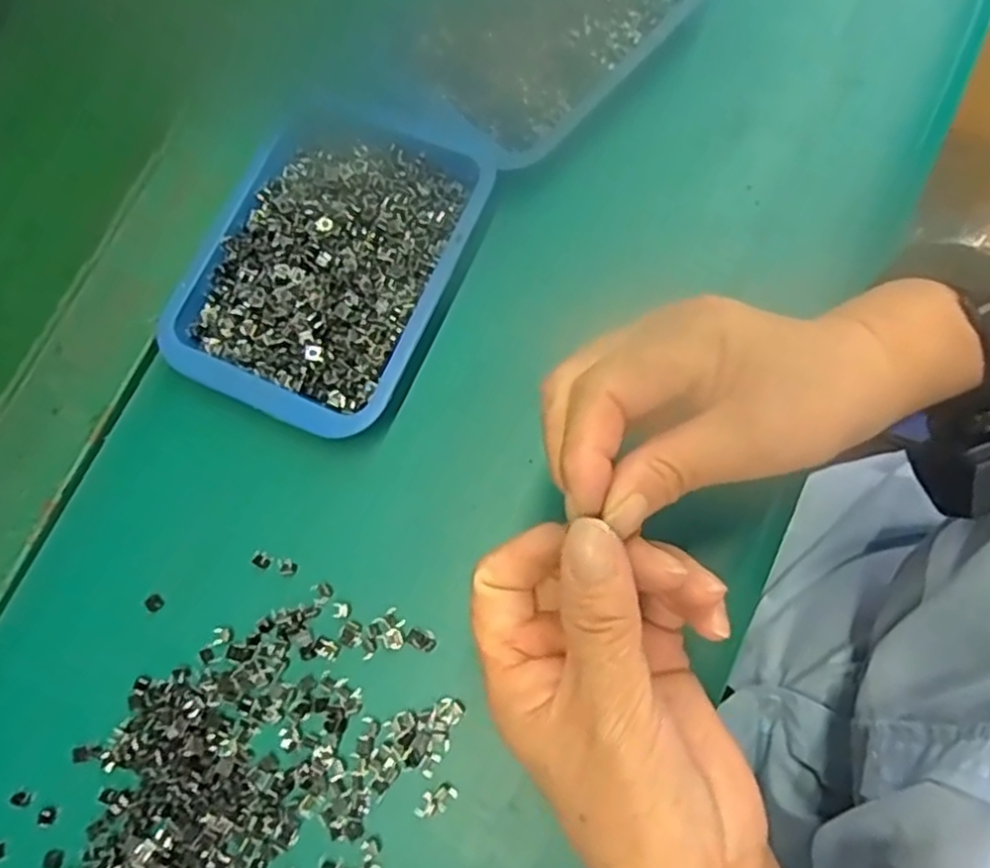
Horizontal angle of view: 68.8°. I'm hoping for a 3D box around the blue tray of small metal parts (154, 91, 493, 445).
[{"bbox_3d":[-0.078,-0.085,0.346,0.118,0.027,0.159,24,80,11],"label":"blue tray of small metal parts"}]

